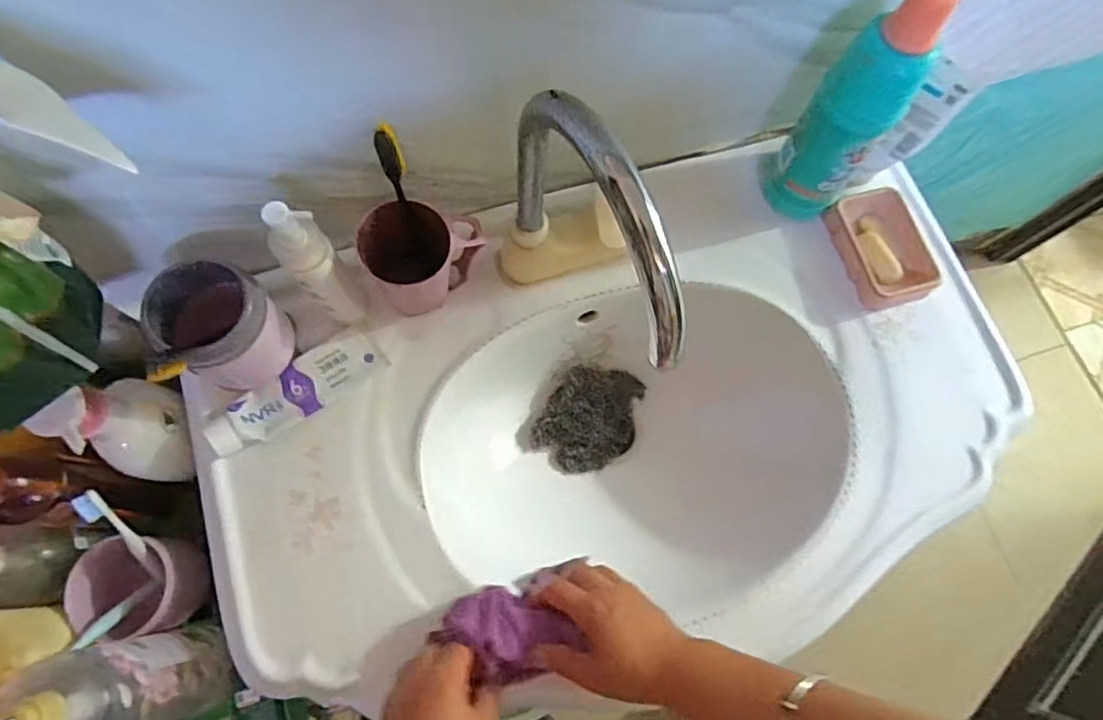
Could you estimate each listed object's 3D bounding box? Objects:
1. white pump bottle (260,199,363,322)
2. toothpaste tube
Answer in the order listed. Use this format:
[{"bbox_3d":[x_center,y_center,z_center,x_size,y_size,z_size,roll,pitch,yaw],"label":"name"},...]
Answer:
[{"bbox_3d":[-0.192,-0.071,0.519,0.038,0.174,0.037,1,73,-2],"label":"white pump bottle"},{"bbox_3d":[-0.234,0.028,0.567,0.159,0.030,0.048,-36,78,-12],"label":"toothpaste tube"}]

